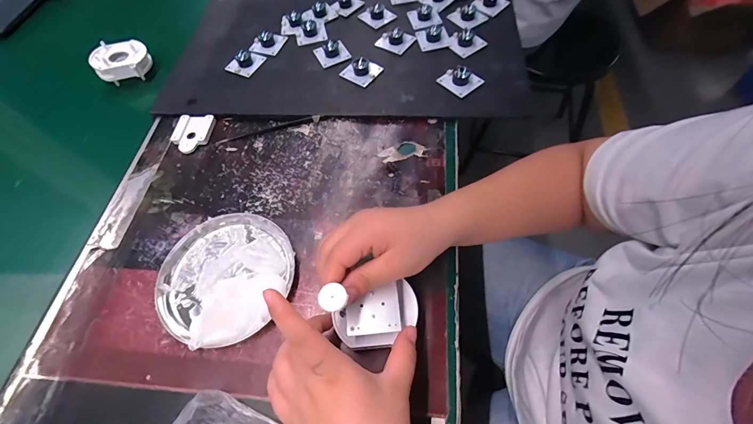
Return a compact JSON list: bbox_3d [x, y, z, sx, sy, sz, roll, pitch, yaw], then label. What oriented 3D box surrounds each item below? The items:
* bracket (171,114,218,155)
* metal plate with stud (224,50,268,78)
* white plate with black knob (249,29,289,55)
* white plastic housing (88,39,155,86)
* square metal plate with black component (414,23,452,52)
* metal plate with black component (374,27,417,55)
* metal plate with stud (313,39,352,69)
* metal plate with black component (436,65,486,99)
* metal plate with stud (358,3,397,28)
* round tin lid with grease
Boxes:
[{"bbox_3d":[-0.231,-0.098,0.428,0.049,0.008,0.054,2,60,5],"label":"bracket"},{"bbox_3d":[-0.183,-0.214,0.476,0.040,0.019,0.046,23,64,16],"label":"metal plate with stud"},{"bbox_3d":[-0.160,-0.250,0.497,0.046,0.022,0.040,12,61,11],"label":"white plate with black knob"},{"bbox_3d":[-0.357,-0.210,0.480,0.069,0.029,0.051,-12,60,-3],"label":"white plastic housing"},{"bbox_3d":[0.079,-0.249,0.481,0.042,0.018,0.048,-12,60,-3],"label":"square metal plate with black component"},{"bbox_3d":[0.025,-0.245,0.480,0.044,0.018,0.038,32,67,20],"label":"metal plate with black component"},{"bbox_3d":[-0.063,-0.227,0.476,0.041,0.018,0.042,-24,61,-9],"label":"metal plate with stud"},{"bbox_3d":[0.106,-0.168,0.431,0.039,0.019,0.043,-36,64,-16],"label":"metal plate with black component"},{"bbox_3d":[0.001,-0.298,0.514,0.040,0.016,0.041,-33,63,-14],"label":"metal plate with stud"},{"bbox_3d":[-0.146,0.056,0.325,0.122,0.026,0.126,-2,60,3],"label":"round tin lid with grease"}]

